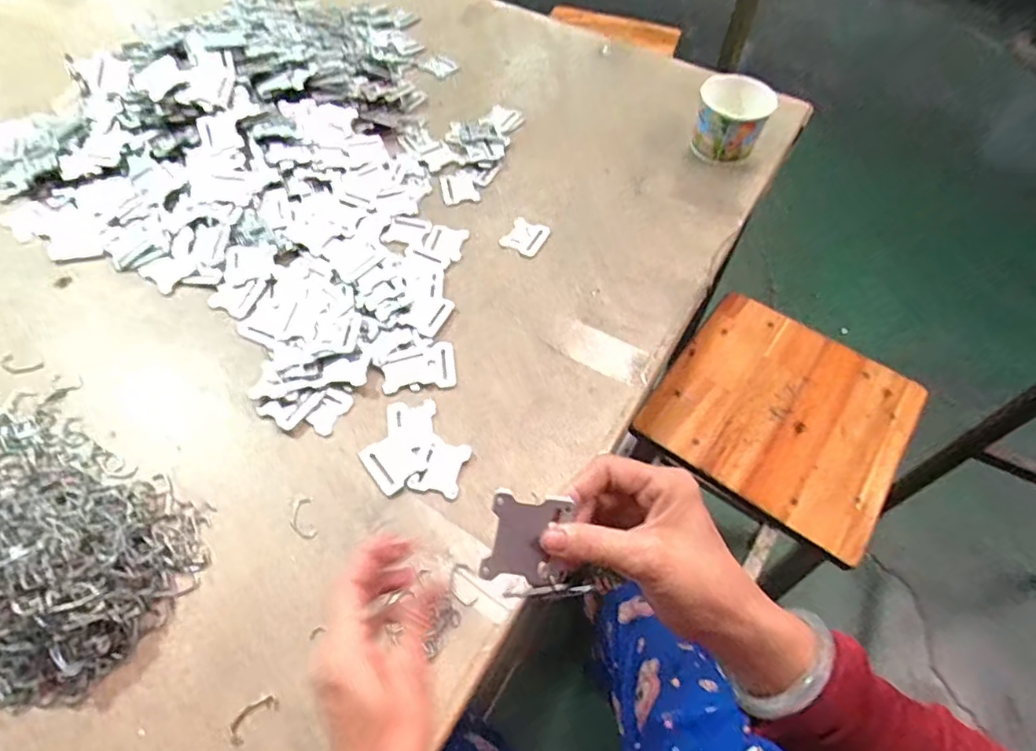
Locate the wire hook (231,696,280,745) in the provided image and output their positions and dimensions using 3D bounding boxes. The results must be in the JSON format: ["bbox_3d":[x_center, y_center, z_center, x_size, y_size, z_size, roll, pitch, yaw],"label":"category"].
[{"bbox_3d":[-0.186,0.239,0.409,0.017,0.004,0.035,39,63,21],"label":"wire hook"}]

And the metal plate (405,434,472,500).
[{"bbox_3d":[-0.068,0.080,0.515,0.042,0.007,0.050,17,58,9],"label":"metal plate"}]

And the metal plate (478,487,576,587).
[{"bbox_3d":[0.004,0.086,0.311,0.042,0.004,0.048,10,95,-11],"label":"metal plate"}]

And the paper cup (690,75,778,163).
[{"bbox_3d":[0.277,-0.336,0.760,0.090,0.085,0.097,1,57,-2],"label":"paper cup"}]

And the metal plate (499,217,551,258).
[{"bbox_3d":[0.009,-0.161,0.681,0.044,0.008,0.049,29,67,3],"label":"metal plate"}]

